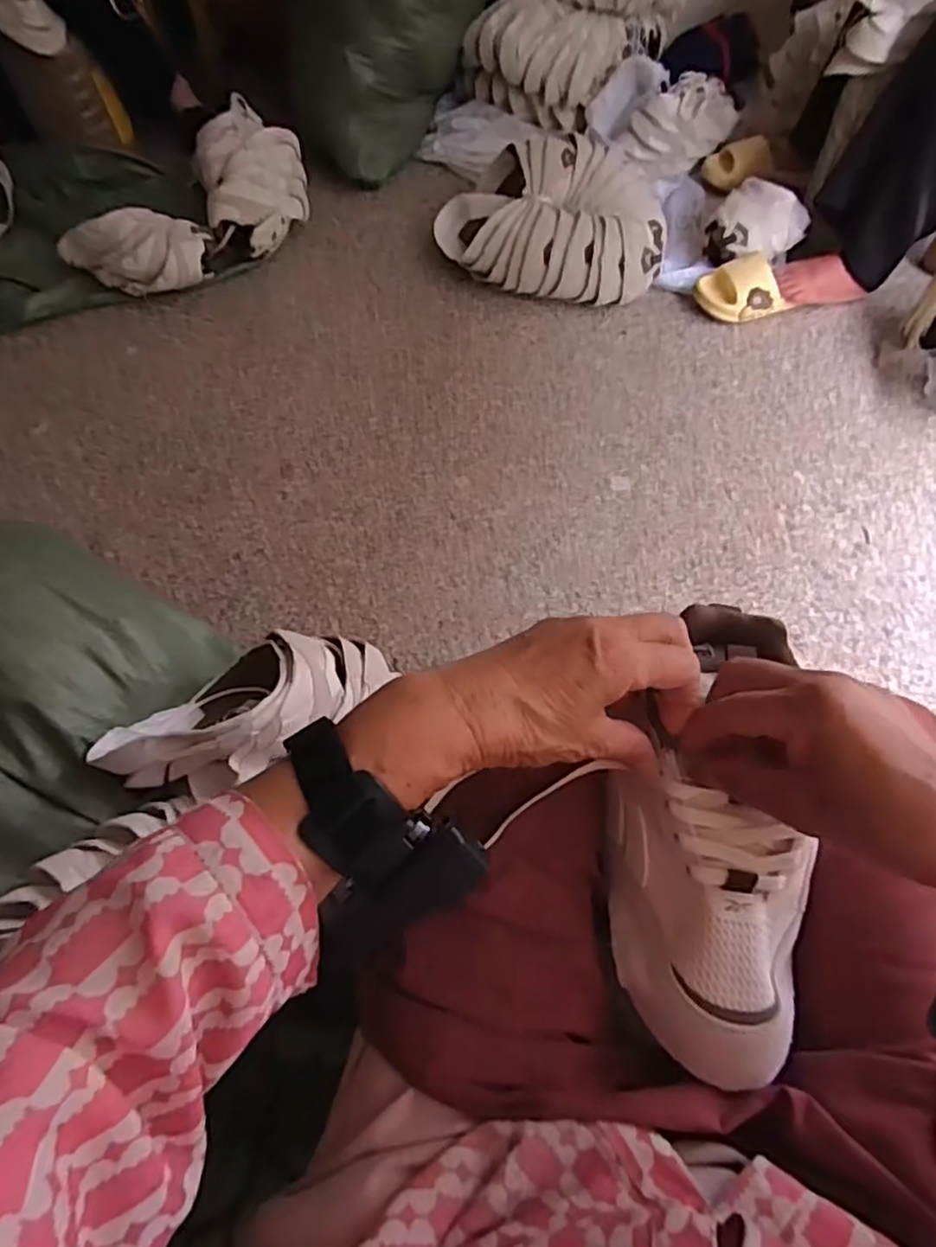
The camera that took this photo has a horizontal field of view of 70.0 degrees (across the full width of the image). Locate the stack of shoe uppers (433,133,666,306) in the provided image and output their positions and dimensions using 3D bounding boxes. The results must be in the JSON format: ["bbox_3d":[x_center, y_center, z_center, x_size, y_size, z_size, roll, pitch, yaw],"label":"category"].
[{"bbox_3d":[0.154,-0.770,1.256,0.436,0.123,0.294,11,61,8],"label":"stack of shoe uppers"}]

